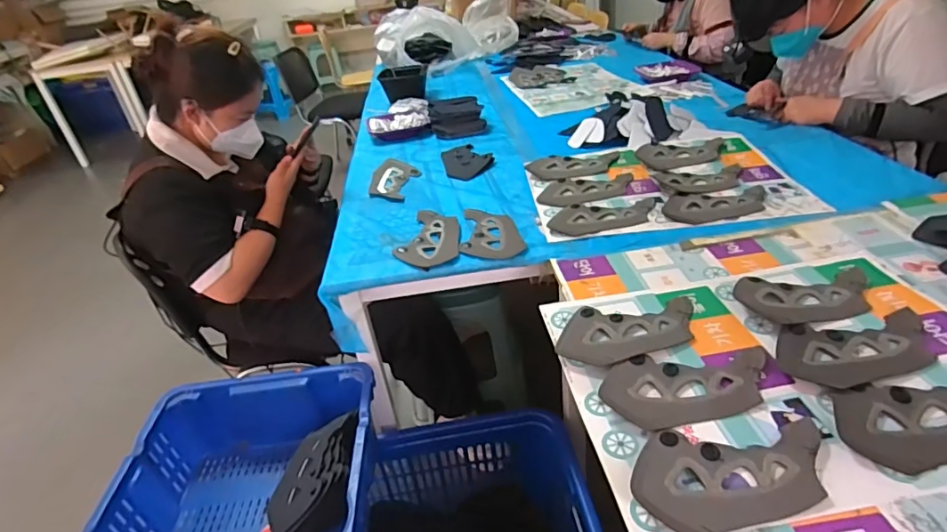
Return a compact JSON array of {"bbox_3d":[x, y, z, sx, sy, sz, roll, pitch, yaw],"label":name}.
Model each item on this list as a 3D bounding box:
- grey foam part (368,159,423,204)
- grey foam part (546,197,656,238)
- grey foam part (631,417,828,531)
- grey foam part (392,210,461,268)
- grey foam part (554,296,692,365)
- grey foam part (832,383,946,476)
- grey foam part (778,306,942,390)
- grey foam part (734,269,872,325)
[{"bbox_3d":[-0.201,-0.222,1.320,0.118,0.012,0.237,-2,33,8],"label":"grey foam part"},{"bbox_3d":[0.259,-0.099,1.026,0.226,0.011,0.101,-9,33,-4],"label":"grey foam part"},{"bbox_3d":[0.269,0.210,0.535,0.213,0.025,0.120,-6,33,2],"label":"grey foam part"},{"bbox_3d":[-0.080,-0.056,1.030,0.121,0.018,0.188,1,33,12],"label":"grey foam part"},{"bbox_3d":[0.225,0.092,0.742,0.212,0.011,0.122,-8,33,-1],"label":"grey foam part"},{"bbox_3d":[0.510,0.164,0.573,0.222,0.008,0.103,-10,33,-4],"label":"grey foam part"},{"bbox_3d":[0.499,0.106,0.664,0.211,0.010,0.113,-8,33,-2],"label":"grey foam part"},{"bbox_3d":[0.493,0.035,0.766,0.223,0.030,0.114,-12,33,-7],"label":"grey foam part"}]

